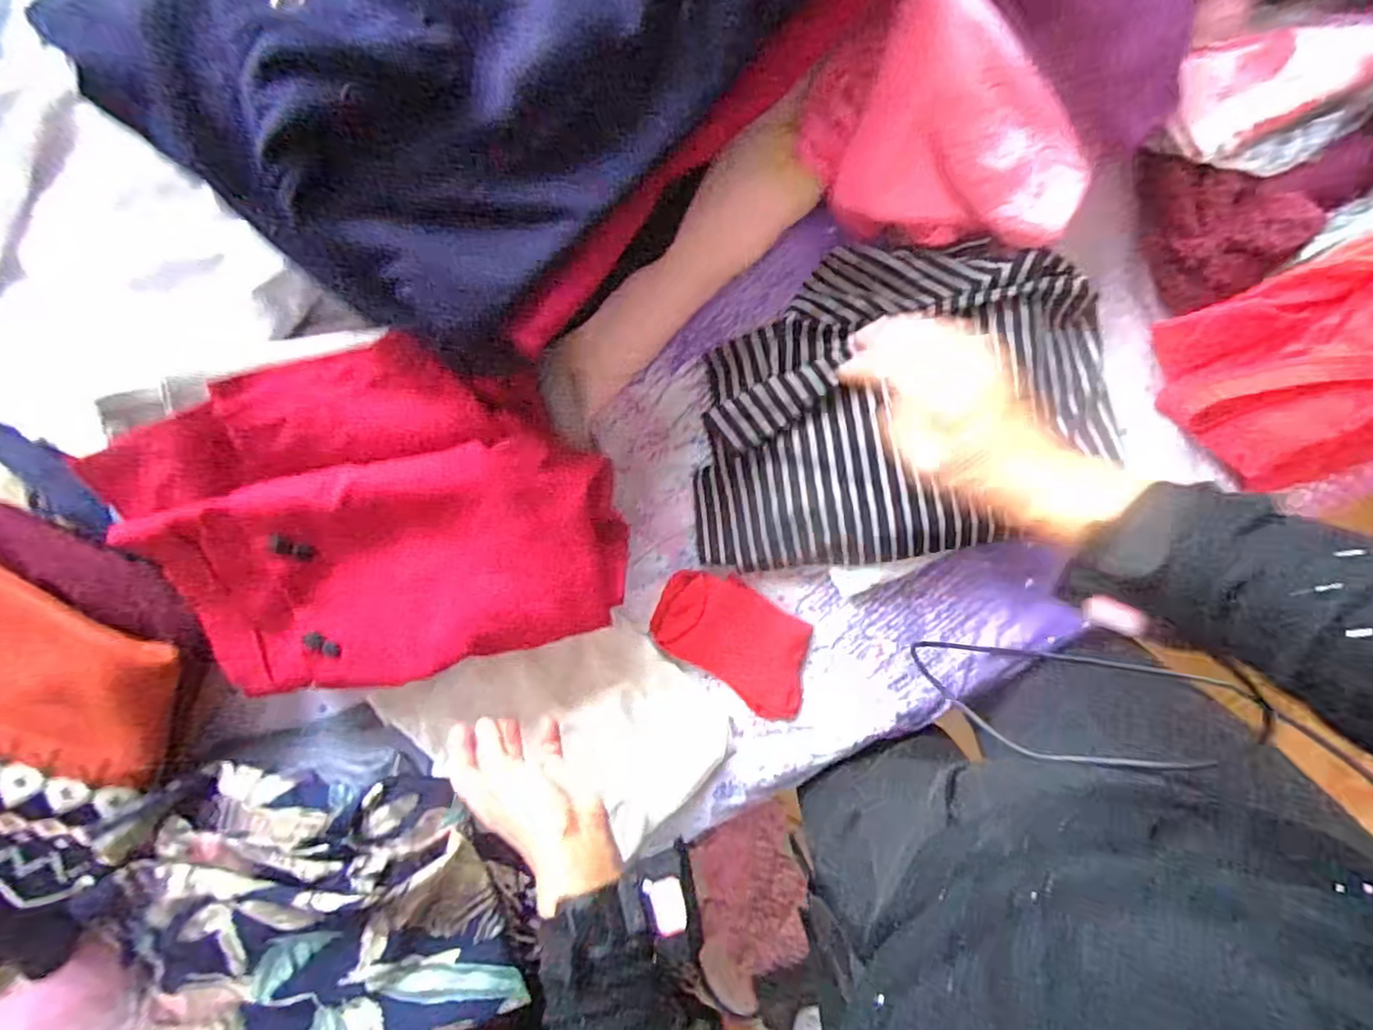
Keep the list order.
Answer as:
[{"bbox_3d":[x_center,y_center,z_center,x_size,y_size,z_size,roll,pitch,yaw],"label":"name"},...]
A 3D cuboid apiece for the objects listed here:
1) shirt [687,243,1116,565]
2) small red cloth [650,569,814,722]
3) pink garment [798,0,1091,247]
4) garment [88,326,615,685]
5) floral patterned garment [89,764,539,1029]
[{"bbox_3d":[0.170,-0.081,0.529,0.317,0.043,0.252,-1,98,2],"label":"shirt"},{"bbox_3d":[0.047,0.112,0.585,0.157,0.019,0.092,35,98,-3],"label":"small red cloth"},{"bbox_3d":[0.183,-0.254,0.456,0.191,0.075,0.138,42,98,-4],"label":"pink garment"},{"bbox_3d":[-0.239,0.010,0.480,0.370,0.054,0.235,-12,98,4],"label":"garment"},{"bbox_3d":[-0.334,0.353,0.571,0.342,0.069,0.279,-16,98,4],"label":"floral patterned garment"}]

